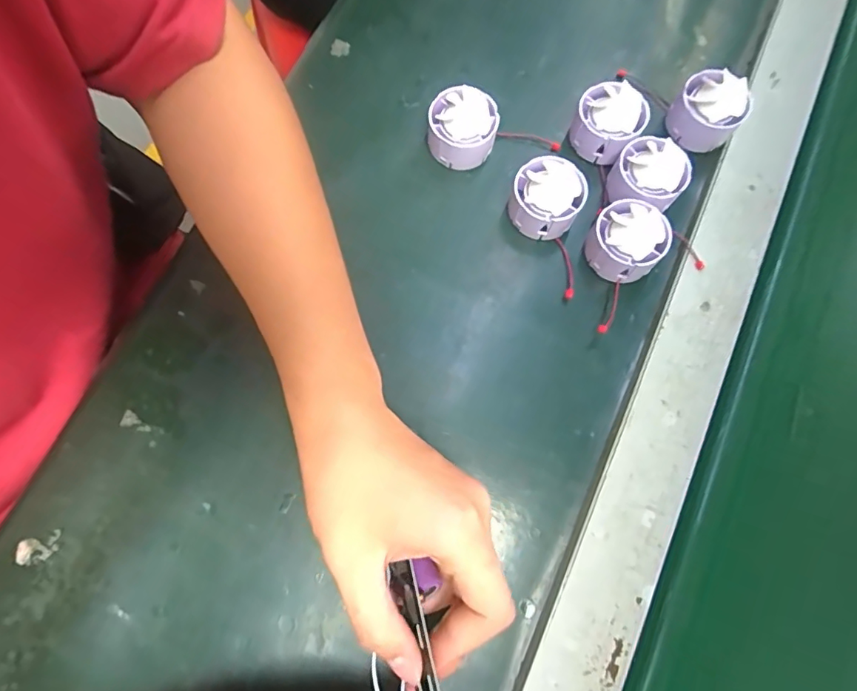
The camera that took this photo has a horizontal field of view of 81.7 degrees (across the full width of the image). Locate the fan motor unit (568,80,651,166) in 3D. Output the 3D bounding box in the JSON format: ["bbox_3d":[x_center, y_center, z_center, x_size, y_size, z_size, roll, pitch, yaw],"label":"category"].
[{"bbox_3d":[0.121,-0.152,0.340,0.044,0.035,0.039,38,77,8],"label":"fan motor unit"}]

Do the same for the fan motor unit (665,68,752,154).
[{"bbox_3d":[0.193,-0.162,0.344,0.045,0.035,0.036,40,78,8],"label":"fan motor unit"}]

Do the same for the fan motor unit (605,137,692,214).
[{"bbox_3d":[0.144,-0.108,0.330,0.045,0.034,0.043,20,76,3],"label":"fan motor unit"}]

